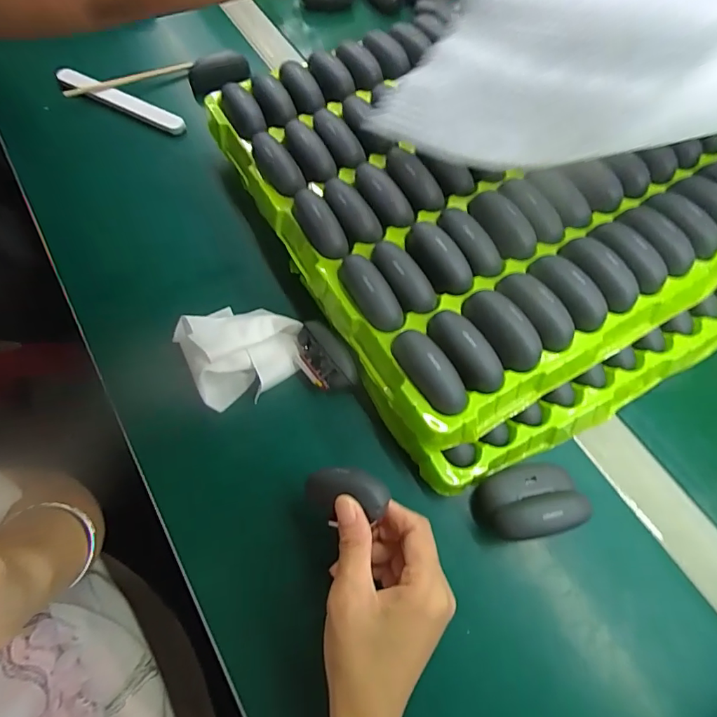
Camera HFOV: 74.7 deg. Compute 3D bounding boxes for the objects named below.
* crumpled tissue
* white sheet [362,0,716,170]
[{"bbox_3d":[-0.096,-0.011,0.388,0.092,0.028,0.086,-26,68,-10],"label":"crumpled tissue"},{"bbox_3d":[0.234,-0.207,0.287,0.462,0.068,0.170,6,63,30],"label":"white sheet"}]

